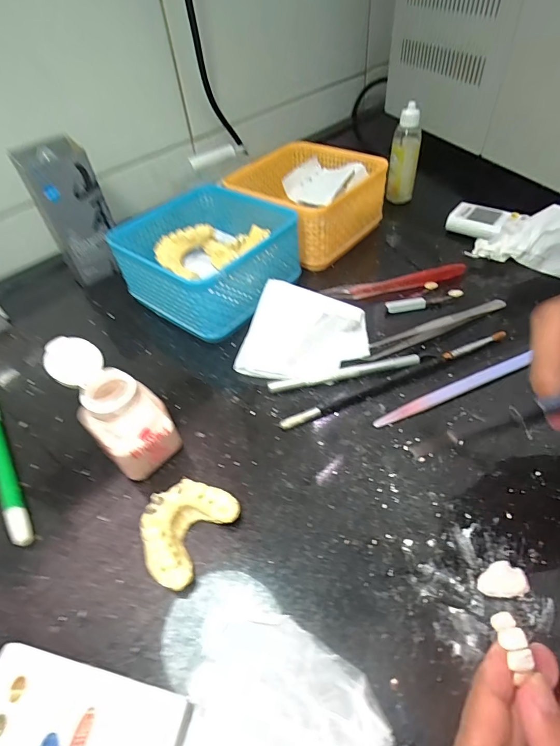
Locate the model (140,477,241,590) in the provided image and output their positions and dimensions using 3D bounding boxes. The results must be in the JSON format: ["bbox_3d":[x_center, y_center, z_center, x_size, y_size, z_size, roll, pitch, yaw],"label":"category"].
[{"bbox_3d":[-0.053,0.087,0.224,0.039,0.025,0.055,25,55,25],"label":"model"}]

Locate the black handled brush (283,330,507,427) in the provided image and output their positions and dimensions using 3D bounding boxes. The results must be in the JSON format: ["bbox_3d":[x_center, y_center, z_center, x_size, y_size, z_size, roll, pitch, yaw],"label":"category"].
[{"bbox_3d":[0.089,0.003,0.295,0.190,0.008,0.009,-20,50,-12],"label":"black handled brush"}]

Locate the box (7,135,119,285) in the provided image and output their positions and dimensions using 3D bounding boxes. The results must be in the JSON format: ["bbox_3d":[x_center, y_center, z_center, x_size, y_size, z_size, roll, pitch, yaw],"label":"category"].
[{"bbox_3d":[-0.195,-0.151,0.384,0.057,0.126,0.036,-28,52,-19],"label":"box"}]

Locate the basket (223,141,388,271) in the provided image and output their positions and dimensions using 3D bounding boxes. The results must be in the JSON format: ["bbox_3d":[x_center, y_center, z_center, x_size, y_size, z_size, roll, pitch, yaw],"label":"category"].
[{"bbox_3d":[0.026,-0.183,0.422,0.127,0.063,0.129,31,58,28],"label":"basket"}]

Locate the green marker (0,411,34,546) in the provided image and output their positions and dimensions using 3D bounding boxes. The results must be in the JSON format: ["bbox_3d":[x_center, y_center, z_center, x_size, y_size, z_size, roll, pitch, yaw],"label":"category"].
[{"bbox_3d":[-0.191,0.057,0.274,0.011,0.010,0.144,-31,53,-21],"label":"green marker"}]

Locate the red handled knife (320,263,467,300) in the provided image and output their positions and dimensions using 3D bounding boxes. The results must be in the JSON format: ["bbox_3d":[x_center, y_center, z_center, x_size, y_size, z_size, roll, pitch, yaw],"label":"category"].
[{"bbox_3d":[0.107,-0.083,0.365,0.131,0.016,0.011,-9,49,-3],"label":"red handled knife"}]

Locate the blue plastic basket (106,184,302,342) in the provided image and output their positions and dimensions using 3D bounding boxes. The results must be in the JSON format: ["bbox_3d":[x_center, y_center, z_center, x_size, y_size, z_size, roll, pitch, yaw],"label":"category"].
[{"bbox_3d":[-0.065,-0.110,0.375,0.132,0.066,0.135,29,57,27],"label":"blue plastic basket"}]

